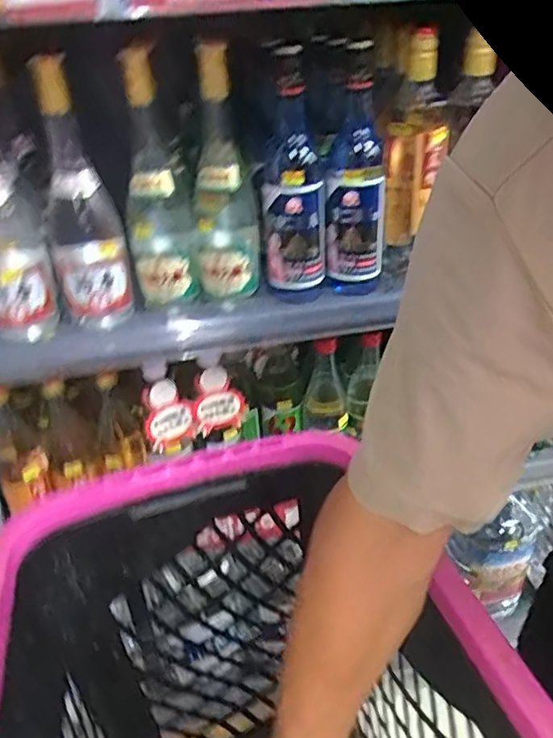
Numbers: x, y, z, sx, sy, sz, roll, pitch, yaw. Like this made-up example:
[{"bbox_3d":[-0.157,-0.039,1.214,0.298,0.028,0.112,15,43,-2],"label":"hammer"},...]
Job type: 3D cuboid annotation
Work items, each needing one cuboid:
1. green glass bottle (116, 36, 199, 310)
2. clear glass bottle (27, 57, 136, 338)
[{"bbox_3d":[-0.129,-0.197,0.625,0.068,0.245,0.073,-8,34,-6],"label":"green glass bottle"},{"bbox_3d":[-0.200,-0.167,0.601,0.073,0.256,0.076,-14,35,-14],"label":"clear glass bottle"}]

